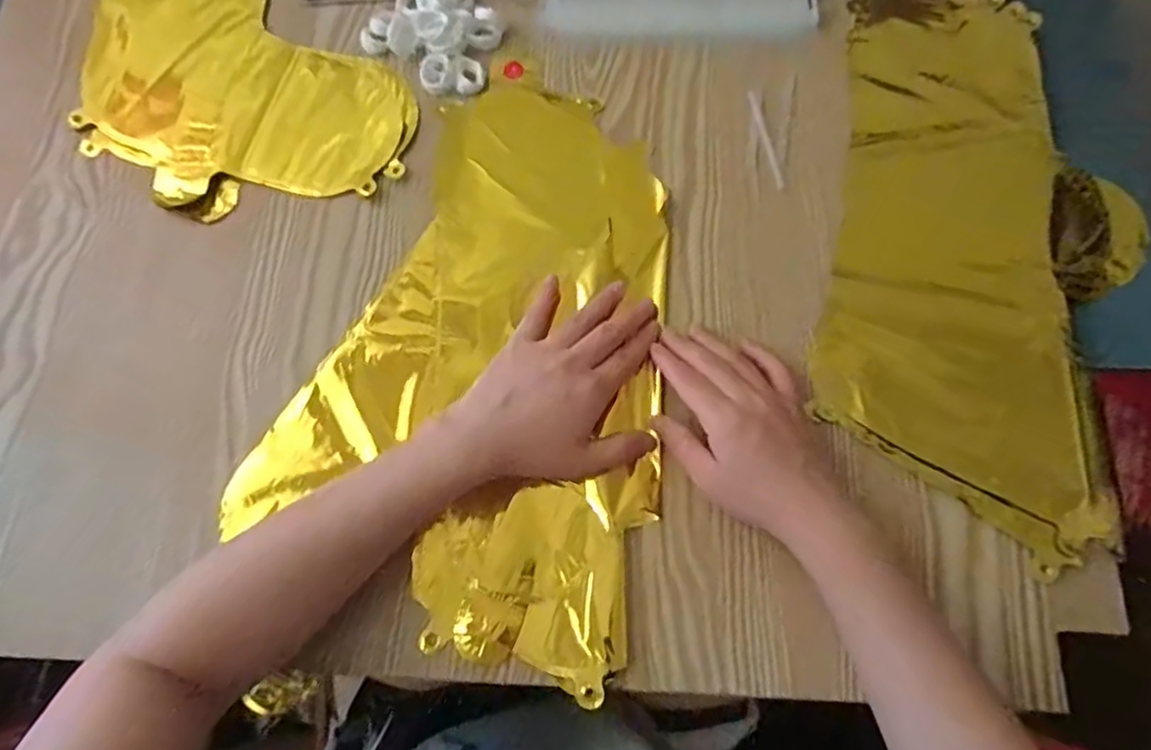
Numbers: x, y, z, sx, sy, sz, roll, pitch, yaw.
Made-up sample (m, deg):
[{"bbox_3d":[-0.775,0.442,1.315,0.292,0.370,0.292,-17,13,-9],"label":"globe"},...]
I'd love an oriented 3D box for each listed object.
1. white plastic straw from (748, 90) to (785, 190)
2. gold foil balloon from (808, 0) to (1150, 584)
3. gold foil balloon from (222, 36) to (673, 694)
[{"bbox_3d":[0.138,-0.172,0.460,0.007,0.004,0.084,-11,74,-1],"label":"white plastic straw"},{"bbox_3d":[0.279,-0.110,0.440,0.192,0.015,0.429,11,75,5],"label":"gold foil balloon"},{"bbox_3d":[-0.029,-0.023,0.425,0.252,0.015,0.370,24,76,8],"label":"gold foil balloon"}]

